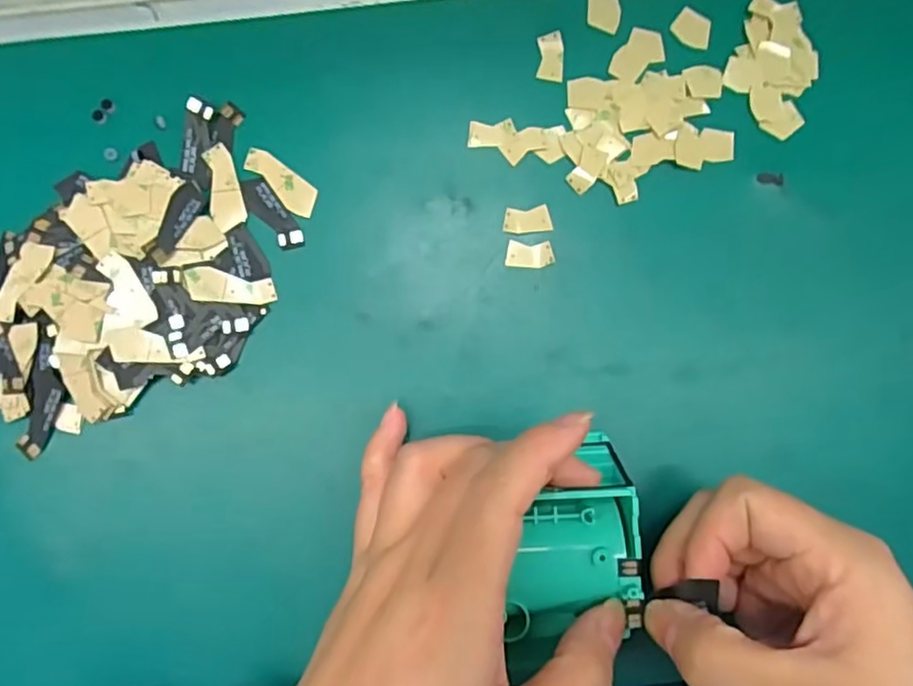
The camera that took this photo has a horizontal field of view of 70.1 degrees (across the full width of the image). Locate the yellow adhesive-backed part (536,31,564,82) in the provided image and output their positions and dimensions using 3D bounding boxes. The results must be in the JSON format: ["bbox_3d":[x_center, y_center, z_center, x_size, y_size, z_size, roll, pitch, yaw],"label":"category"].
[{"bbox_3d":[0.041,-0.125,0.285,0.011,0.004,0.021,1,90,2],"label":"yellow adhesive-backed part"}]

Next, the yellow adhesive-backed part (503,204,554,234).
[{"bbox_3d":[0.031,-0.053,0.279,0.021,0.004,0.011,-4,84,0],"label":"yellow adhesive-backed part"}]

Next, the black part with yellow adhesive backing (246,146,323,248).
[{"bbox_3d":[-0.076,-0.070,0.279,0.037,0.004,0.014,39,86,4],"label":"black part with yellow adhesive backing"}]

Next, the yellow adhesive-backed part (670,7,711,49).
[{"bbox_3d":[0.104,-0.138,0.285,0.018,0.004,0.014,31,85,4],"label":"yellow adhesive-backed part"}]

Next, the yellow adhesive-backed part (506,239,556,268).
[{"bbox_3d":[0.032,-0.038,0.277,0.021,0.004,0.011,2,84,1],"label":"yellow adhesive-backed part"}]

